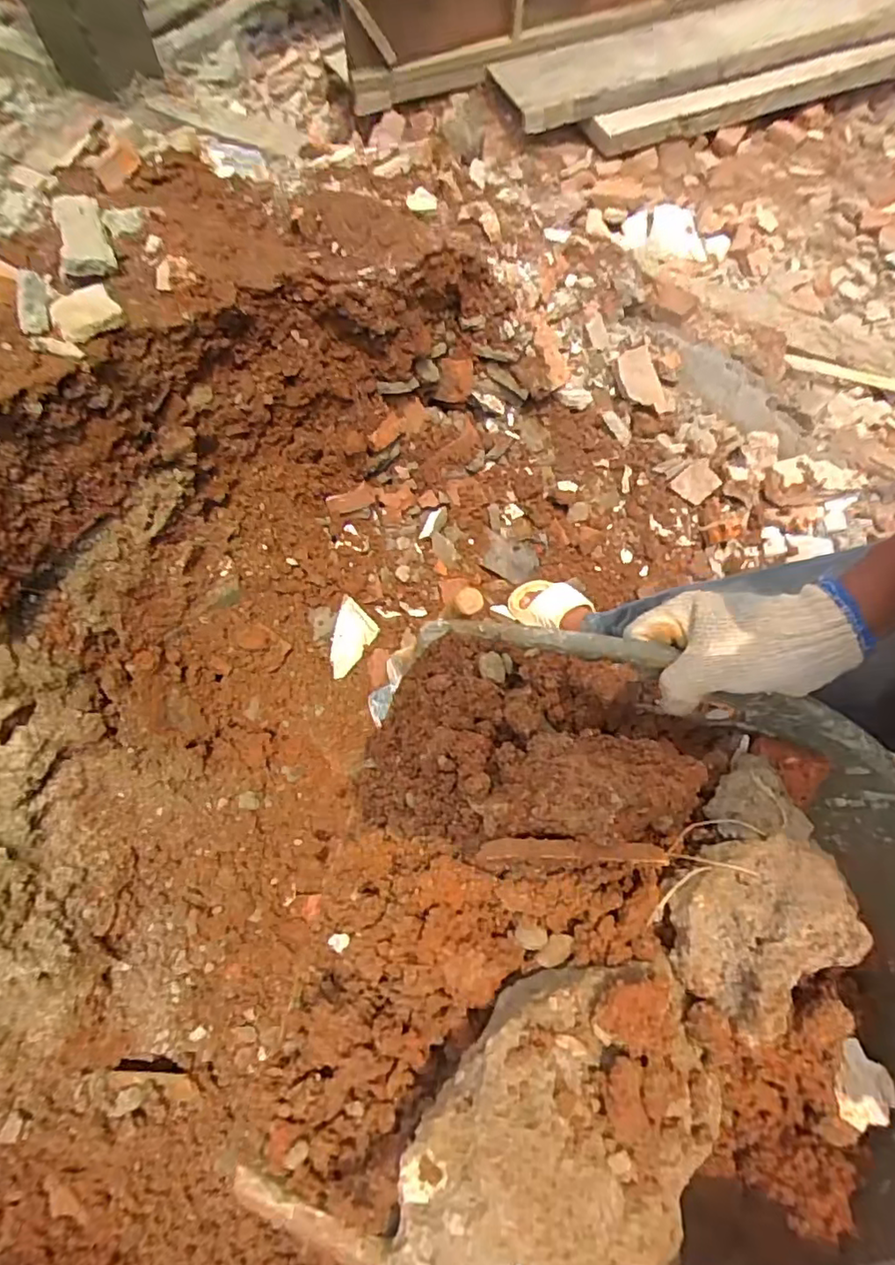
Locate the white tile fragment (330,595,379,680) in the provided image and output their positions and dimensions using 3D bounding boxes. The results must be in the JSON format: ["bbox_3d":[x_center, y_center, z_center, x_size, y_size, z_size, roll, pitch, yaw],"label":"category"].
[{"bbox_3d":[-0.202,0.010,1.184,0.095,0.009,0.135,42,68,-12],"label":"white tile fragment"}]

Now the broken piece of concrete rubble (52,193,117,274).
[{"bbox_3d":[-0.594,-0.650,0.976,0.070,0.030,0.194,-23,66,-8],"label":"broken piece of concrete rubble"}]

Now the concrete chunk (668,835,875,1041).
[{"bbox_3d":[0.163,0.147,0.311,0.103,0.030,0.073,-29,67,-11],"label":"concrete chunk"}]

